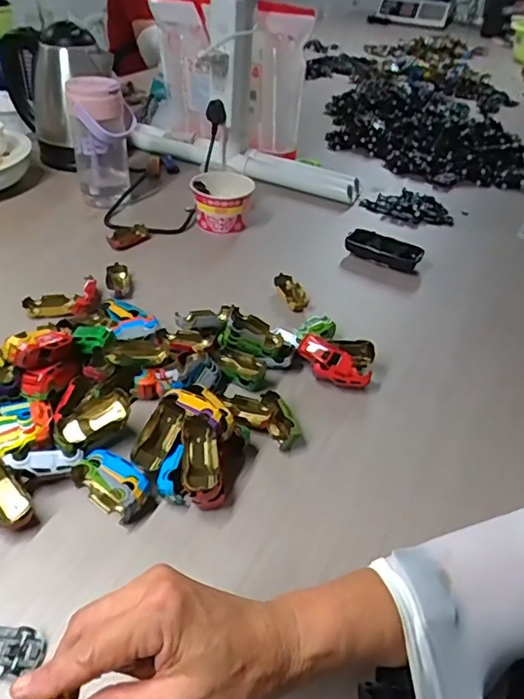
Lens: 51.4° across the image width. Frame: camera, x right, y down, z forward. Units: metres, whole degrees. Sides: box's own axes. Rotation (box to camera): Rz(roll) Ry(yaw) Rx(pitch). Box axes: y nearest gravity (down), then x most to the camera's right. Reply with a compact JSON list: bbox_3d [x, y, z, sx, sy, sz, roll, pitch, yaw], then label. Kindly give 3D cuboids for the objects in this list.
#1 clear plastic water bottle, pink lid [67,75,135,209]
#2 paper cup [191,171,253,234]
[{"bbox_3d":[-0.243,-0.312,0.840,0.097,0.182,0.071,-6,40,-12],"label":"clear plastic water bottle, pink lid"},{"bbox_3d":[-0.060,-0.227,0.830,0.093,0.061,0.078,-1,39,-6],"label":"paper cup"}]

